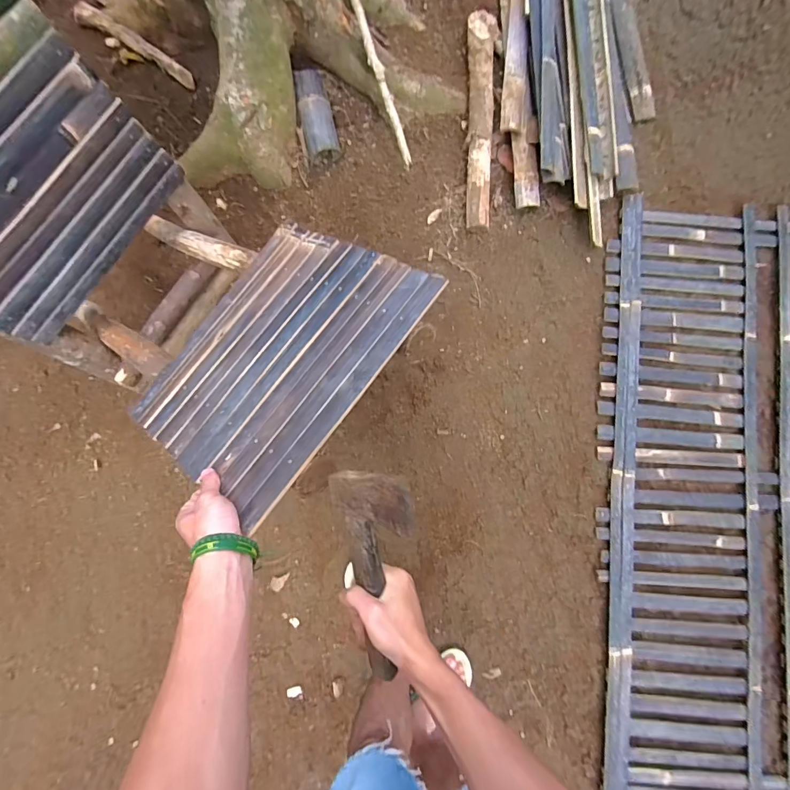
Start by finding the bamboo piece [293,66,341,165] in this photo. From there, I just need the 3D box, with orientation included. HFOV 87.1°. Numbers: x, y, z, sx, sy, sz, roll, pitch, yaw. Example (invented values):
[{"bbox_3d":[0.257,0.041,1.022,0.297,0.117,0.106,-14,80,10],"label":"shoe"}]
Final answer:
[{"bbox_3d":[-0.230,-0.816,1.202,0.098,0.081,0.251,-12,85,-1],"label":"bamboo piece"}]

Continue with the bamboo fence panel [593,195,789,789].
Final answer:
[{"bbox_3d":[0.963,0.246,1.054,0.869,0.069,1.511,1,86,-1],"label":"bamboo fence panel"}]

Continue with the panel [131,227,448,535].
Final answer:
[{"bbox_3d":[-0.167,-0.068,0.590,0.325,0.016,0.388,27,73,32],"label":"panel"}]

